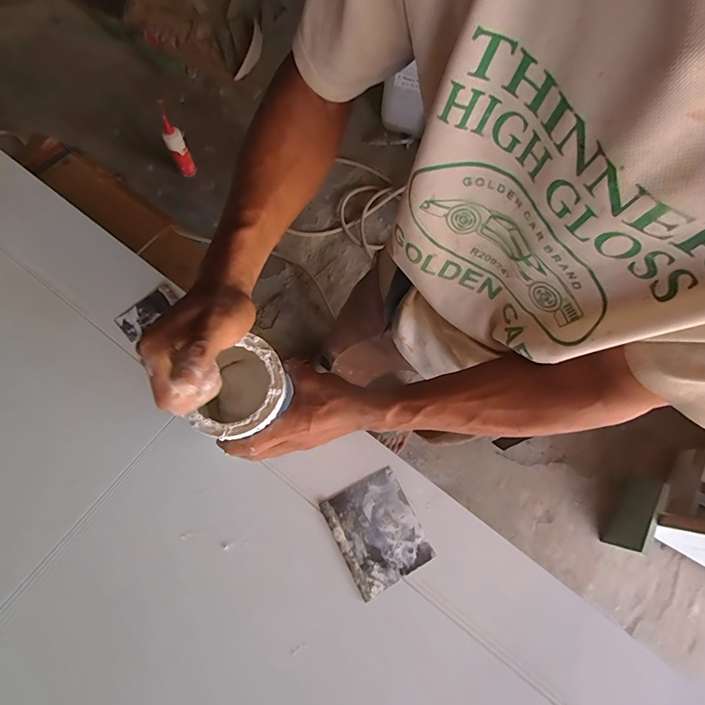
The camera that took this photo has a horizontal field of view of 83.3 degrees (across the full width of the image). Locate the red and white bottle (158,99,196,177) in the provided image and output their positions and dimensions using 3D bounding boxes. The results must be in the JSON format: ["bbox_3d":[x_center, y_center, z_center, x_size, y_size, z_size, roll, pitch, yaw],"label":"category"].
[{"bbox_3d":[-0.634,-0.742,1.444,0.068,0.224,0.065,-24,75,-9],"label":"red and white bottle"}]

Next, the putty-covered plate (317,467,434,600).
[{"bbox_3d":[0.030,0.217,0.485,0.099,0.006,0.119,-27,76,-10],"label":"putty-covered plate"}]

